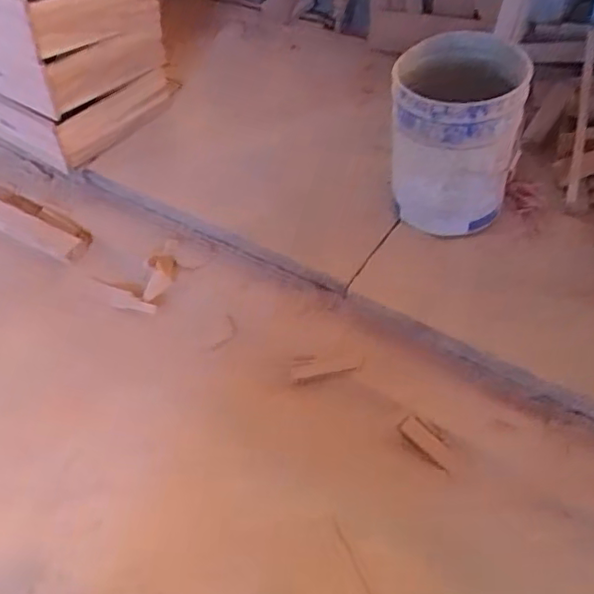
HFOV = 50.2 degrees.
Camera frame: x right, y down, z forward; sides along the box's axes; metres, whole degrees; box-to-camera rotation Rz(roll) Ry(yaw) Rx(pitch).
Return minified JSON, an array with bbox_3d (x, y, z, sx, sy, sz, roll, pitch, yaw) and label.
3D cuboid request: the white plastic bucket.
[{"bbox_3d":[0.360,-0.365,1.488,0.271,0.362,0.286,8,51,10],"label":"white plastic bucket"}]

